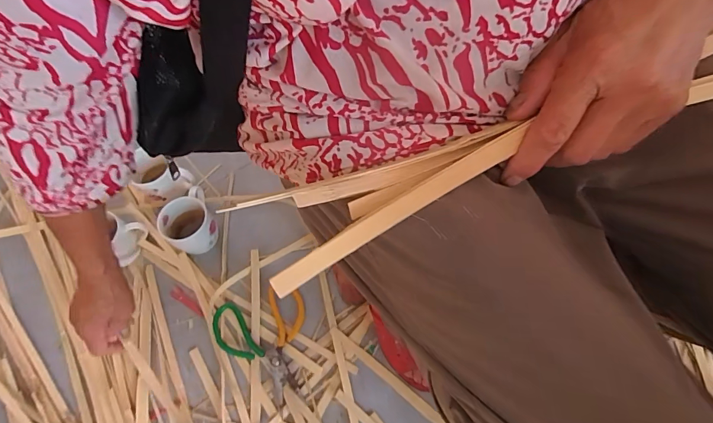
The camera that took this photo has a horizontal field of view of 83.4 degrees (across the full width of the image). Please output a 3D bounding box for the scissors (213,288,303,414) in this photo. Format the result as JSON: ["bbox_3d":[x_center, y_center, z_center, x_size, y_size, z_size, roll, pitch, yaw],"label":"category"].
[{"bbox_3d":[-0.133,0.208,0.621,0.139,0.022,0.177,-25,69,-10],"label":"scissors"}]

